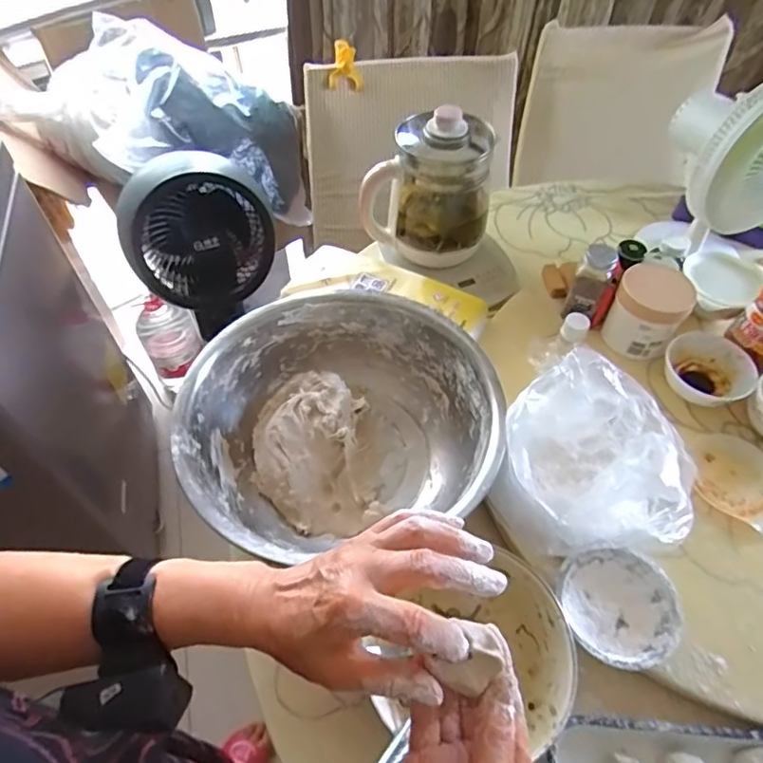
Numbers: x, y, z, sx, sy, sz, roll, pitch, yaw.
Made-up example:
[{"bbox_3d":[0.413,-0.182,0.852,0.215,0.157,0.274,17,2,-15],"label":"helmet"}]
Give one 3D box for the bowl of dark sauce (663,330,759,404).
[{"bbox_3d":[0.445,-0.013,0.752,0.117,0.048,0.112,0,53,0],"label":"bowl of dark sauce"}]

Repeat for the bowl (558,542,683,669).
[{"bbox_3d":[0.247,0.234,0.570,0.109,0.046,0.112,0,53,0],"label":"bowl"}]

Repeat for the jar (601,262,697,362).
[{"bbox_3d":[0.377,-0.099,0.786,0.089,0.116,0.097,0,53,0],"label":"jar"}]

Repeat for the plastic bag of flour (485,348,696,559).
[{"bbox_3d":[0.228,0.092,0.609,0.182,0.143,0.195,12,54,9],"label":"plastic bag of flour"}]

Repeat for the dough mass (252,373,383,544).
[{"bbox_3d":[-0.091,0.089,0.709,0.146,0.090,0.195,-6,54,-5],"label":"dough mass"}]

